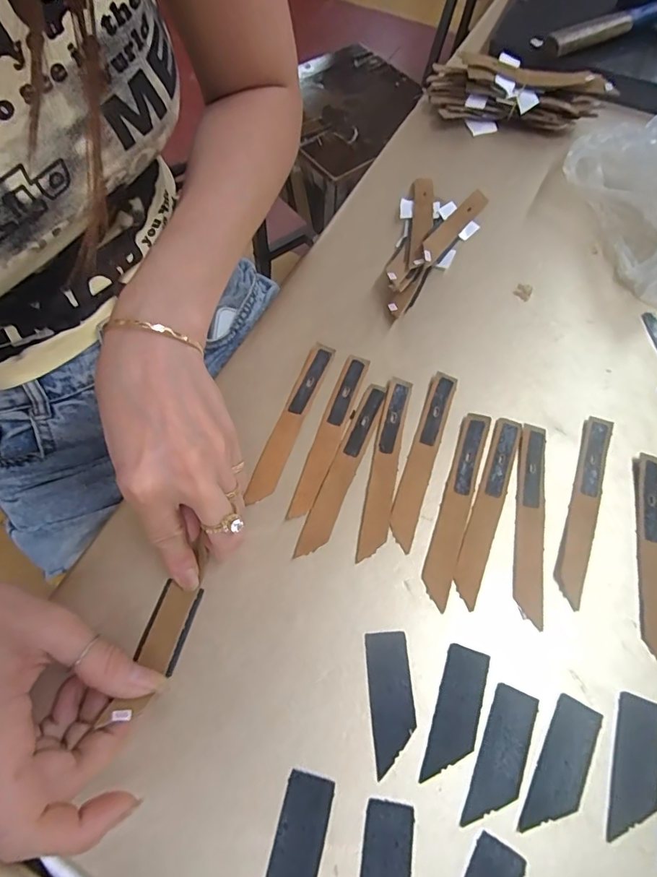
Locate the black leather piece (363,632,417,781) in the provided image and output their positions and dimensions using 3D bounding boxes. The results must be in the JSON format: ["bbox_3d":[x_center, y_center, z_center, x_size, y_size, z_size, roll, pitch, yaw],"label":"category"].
[{"bbox_3d":[0.033,0.136,0.245,0.024,0.004,0.063,-3,64,-3],"label":"black leather piece"}]

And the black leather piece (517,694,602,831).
[{"bbox_3d":[0.118,0.164,0.233,0.023,0.004,0.063,26,66,11],"label":"black leather piece"}]

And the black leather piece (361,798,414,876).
[{"bbox_3d":[0.025,0.205,0.211,0.022,0.004,0.064,9,64,3],"label":"black leather piece"}]

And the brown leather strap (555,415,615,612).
[{"bbox_3d":[0.162,0.041,0.293,0.019,0.007,0.125,21,65,9],"label":"brown leather strap"}]

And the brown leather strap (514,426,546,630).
[{"bbox_3d":[0.126,0.048,0.290,0.018,0.004,0.124,11,64,4],"label":"brown leather strap"}]

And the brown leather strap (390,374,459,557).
[{"bbox_3d":[0.062,0.010,0.306,0.017,0.004,0.125,18,65,8],"label":"brown leather strap"}]

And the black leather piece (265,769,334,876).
[{"bbox_3d":[-0.015,0.194,0.216,0.022,0.004,0.064,13,64,5],"label":"black leather piece"}]

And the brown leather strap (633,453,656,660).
[{"bbox_3d":[0.196,0.068,0.280,0.018,0.004,0.124,13,64,5],"label":"brown leather strap"}]

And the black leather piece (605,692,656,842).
[{"bbox_3d":[0.155,0.165,0.234,0.025,0.004,0.064,19,65,8],"label":"black leather piece"}]

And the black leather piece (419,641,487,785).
[{"bbox_3d":[0.067,0.143,0.243,0.024,0.004,0.064,19,65,8],"label":"black leather piece"}]

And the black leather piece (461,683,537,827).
[{"bbox_3d":[0.088,0.161,0.235,0.023,0.004,0.064,22,66,9],"label":"black leather piece"}]

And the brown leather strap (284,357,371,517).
[{"bbox_3d":[0.002,-0.005,0.310,0.017,0.004,0.125,19,65,8],"label":"brown leather strap"}]

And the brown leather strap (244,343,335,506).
[{"bbox_3d":[-0.024,-0.013,0.312,0.016,0.004,0.122,19,65,8],"label":"brown leather strap"}]

